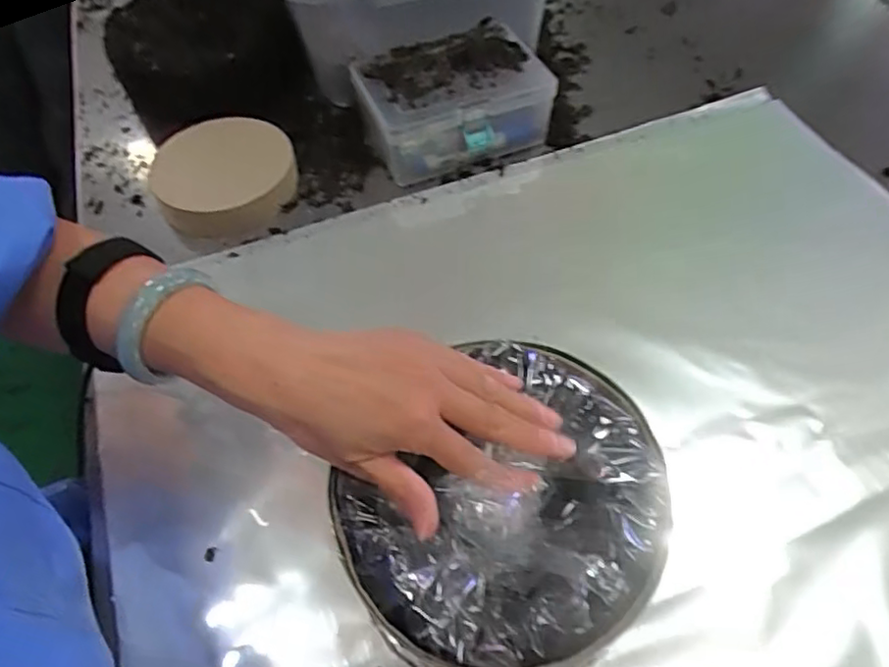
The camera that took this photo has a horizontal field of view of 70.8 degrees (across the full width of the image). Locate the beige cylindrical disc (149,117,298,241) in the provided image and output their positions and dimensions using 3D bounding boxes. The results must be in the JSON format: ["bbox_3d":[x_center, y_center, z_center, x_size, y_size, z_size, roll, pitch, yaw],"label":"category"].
[{"bbox_3d":[-0.214,-0.152,0.610,0.139,0.043,0.118,-18,56,-9],"label":"beige cylindrical disc"}]

